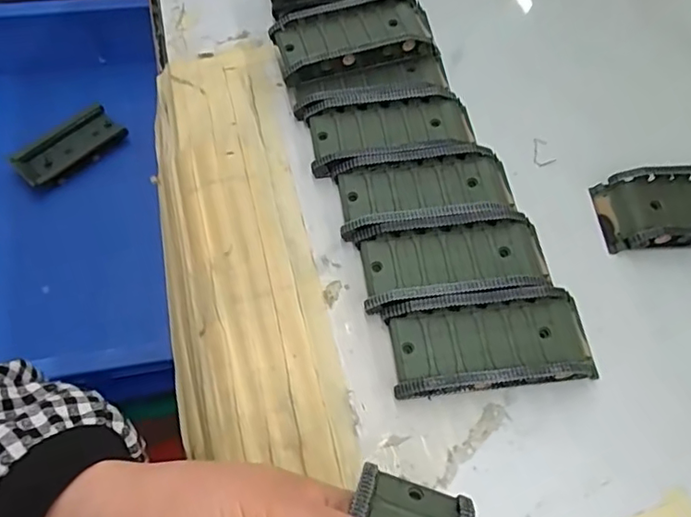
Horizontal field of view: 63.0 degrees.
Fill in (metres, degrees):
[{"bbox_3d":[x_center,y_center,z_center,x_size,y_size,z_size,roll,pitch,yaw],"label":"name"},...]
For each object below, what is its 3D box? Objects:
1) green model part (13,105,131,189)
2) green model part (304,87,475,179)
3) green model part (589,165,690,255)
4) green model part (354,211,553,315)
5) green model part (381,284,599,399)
[{"bbox_3d":[-0.256,-0.104,0.521,0.042,0.015,0.094,37,67,17],"label":"green model part"},{"bbox_3d":[0.028,-0.075,0.327,0.095,0.019,0.044,-7,62,-5],"label":"green model part"},{"bbox_3d":[0.189,-0.028,0.307,0.095,0.019,0.044,-4,62,-3],"label":"green model part"},{"bbox_3d":[0.056,0.002,0.288,0.093,0.019,0.044,-6,62,-4],"label":"green model part"},{"bbox_3d":[0.070,0.040,0.269,0.095,0.019,0.044,-6,62,-5],"label":"green model part"}]

